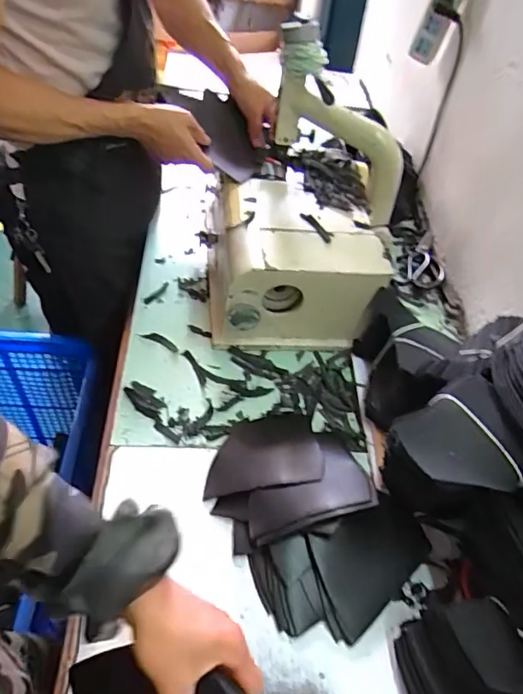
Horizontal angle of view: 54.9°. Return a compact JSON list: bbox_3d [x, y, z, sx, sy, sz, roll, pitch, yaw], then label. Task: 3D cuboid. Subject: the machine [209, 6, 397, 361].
[{"bbox_3d":[0.065,-0.207,0.738,0.276,0.299,0.296,0,49,-6],"label":"machine"}]

